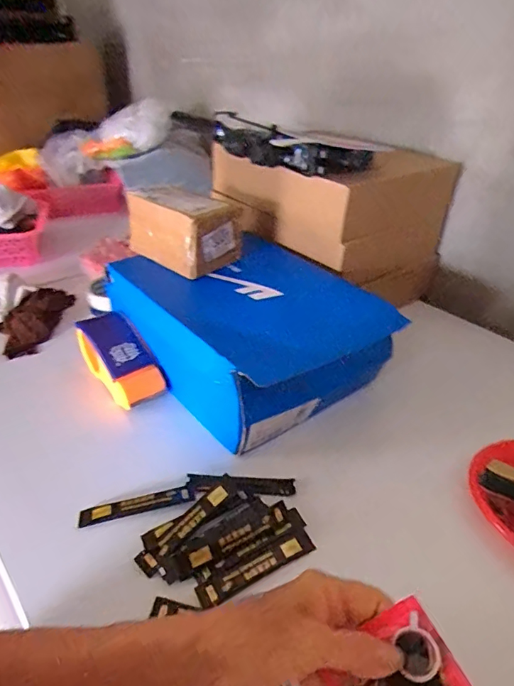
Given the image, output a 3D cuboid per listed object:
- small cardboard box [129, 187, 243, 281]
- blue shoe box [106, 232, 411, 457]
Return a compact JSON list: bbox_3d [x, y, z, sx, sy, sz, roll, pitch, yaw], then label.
[{"bbox_3d":[-0.103,-0.164,0.704,0.108,0.096,0.143,-27,43,-36],"label":"small cardboard box"},{"bbox_3d":[-0.016,-0.028,0.670,0.256,0.126,0.341,-21,40,-31],"label":"blue shoe box"}]

